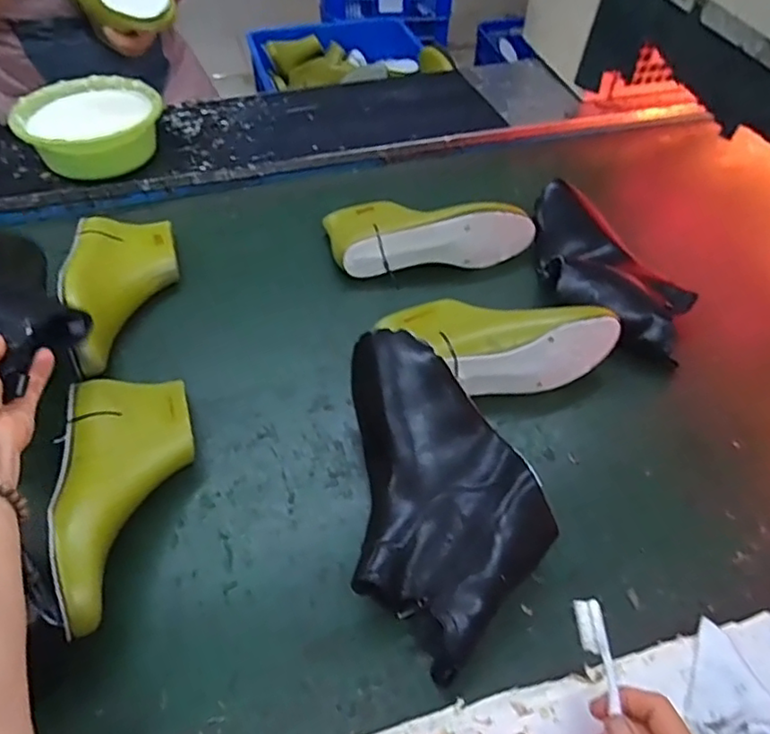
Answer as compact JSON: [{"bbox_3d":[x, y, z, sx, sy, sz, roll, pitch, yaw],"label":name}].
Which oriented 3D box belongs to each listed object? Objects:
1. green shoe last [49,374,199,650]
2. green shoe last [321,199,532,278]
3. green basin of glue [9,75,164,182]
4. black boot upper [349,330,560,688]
[{"bbox_3d":[-0.229,0.109,0.551,0.104,0.079,0.242,-9,52,-10],"label":"green shoe last"},{"bbox_3d":[0.055,-0.191,0.797,0.254,0.067,0.128,-9,52,-10],"label":"green shoe last"},{"bbox_3d":[-0.411,-0.334,0.874,0.184,0.080,0.165,-10,52,-10],"label":"green basin of glue"},{"bbox_3d":[0.025,0.107,0.544,0.241,0.104,0.183,37,58,24],"label":"black boot upper"}]

